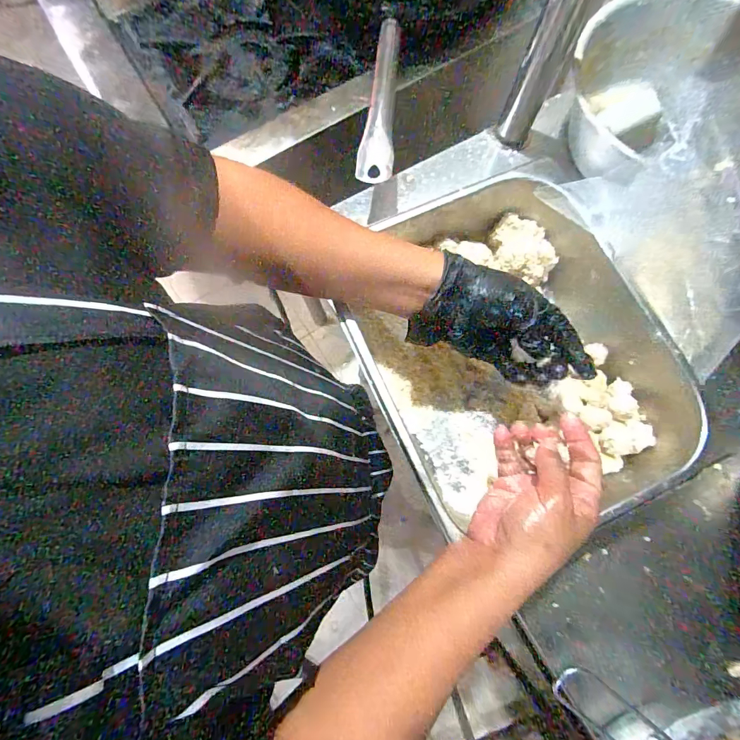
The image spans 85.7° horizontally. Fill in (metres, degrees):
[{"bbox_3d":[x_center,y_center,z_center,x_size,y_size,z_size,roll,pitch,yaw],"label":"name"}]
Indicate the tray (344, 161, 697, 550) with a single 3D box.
[{"bbox_3d":[0.145,-0.012,0.403,0.266,0.098,0.331,-27,79,-6],"label":"tray"}]

